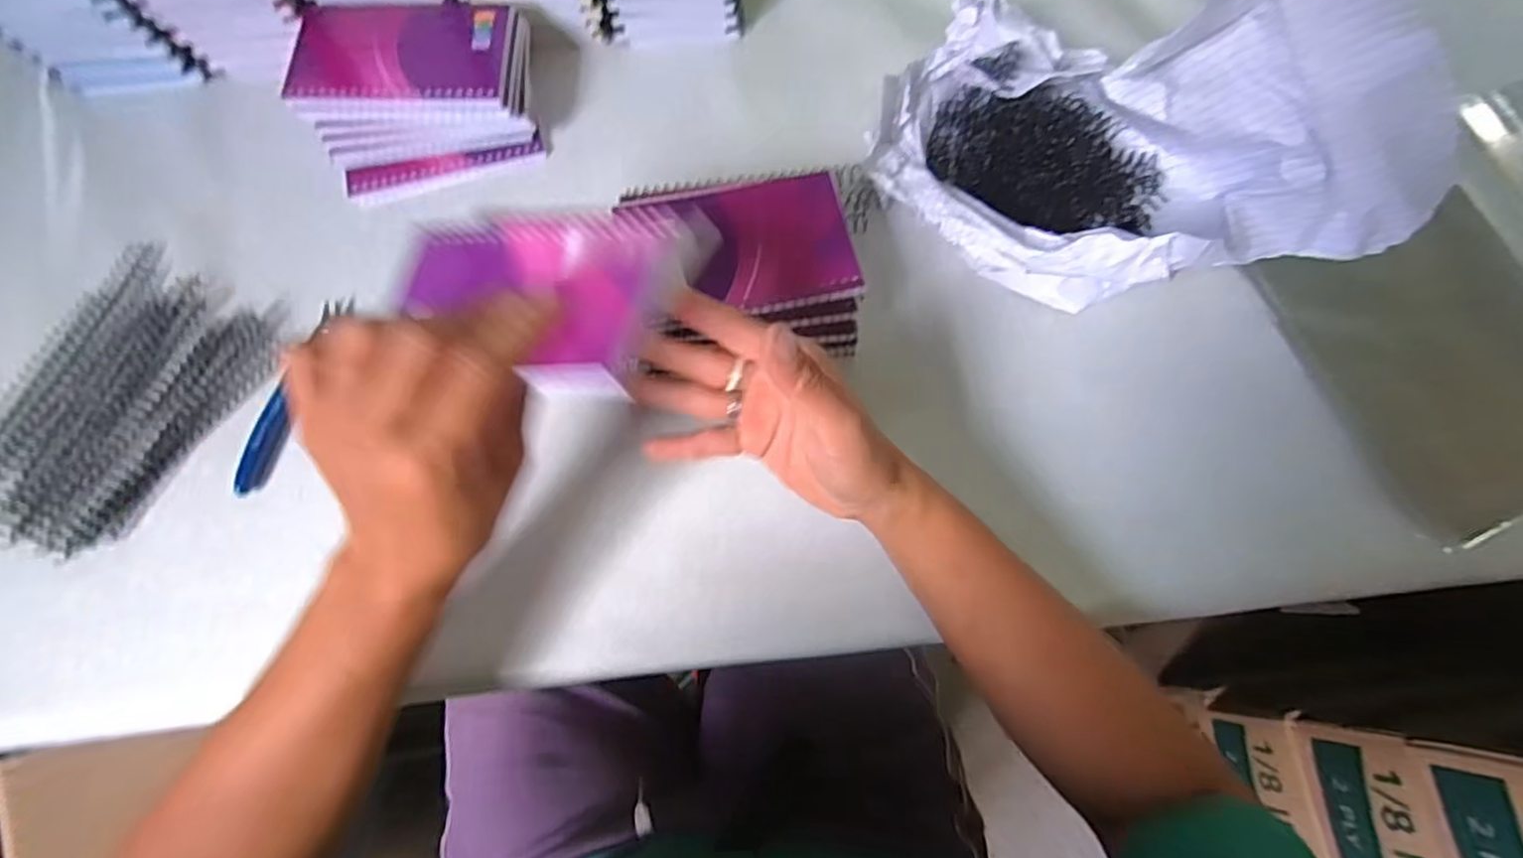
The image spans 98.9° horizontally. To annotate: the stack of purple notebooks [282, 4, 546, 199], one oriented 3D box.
[{"bbox_3d":[-0.222,-0.221,0.430,0.141,0.051,0.114,-5,73,-3],"label":"stack of purple notebooks"}]

